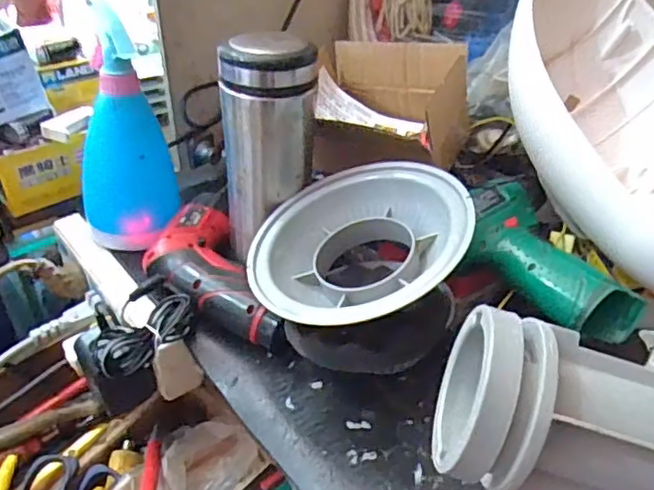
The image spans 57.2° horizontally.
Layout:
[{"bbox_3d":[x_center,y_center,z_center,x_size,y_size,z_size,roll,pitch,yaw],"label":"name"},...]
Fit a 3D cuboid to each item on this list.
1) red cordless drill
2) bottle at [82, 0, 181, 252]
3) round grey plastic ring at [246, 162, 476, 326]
[{"bbox_3d":[-0.098,0.030,0.478,0.077,0.048,0.166,-15,40,-21],"label":"red cordless drill"},{"bbox_3d":[-0.172,-0.090,0.500,0.081,0.181,0.081,-11,39,-17],"label":"bottle"},{"bbox_3d":[0.025,0.003,0.418,0.154,0.049,0.136,-17,44,10],"label":"round grey plastic ring"}]

